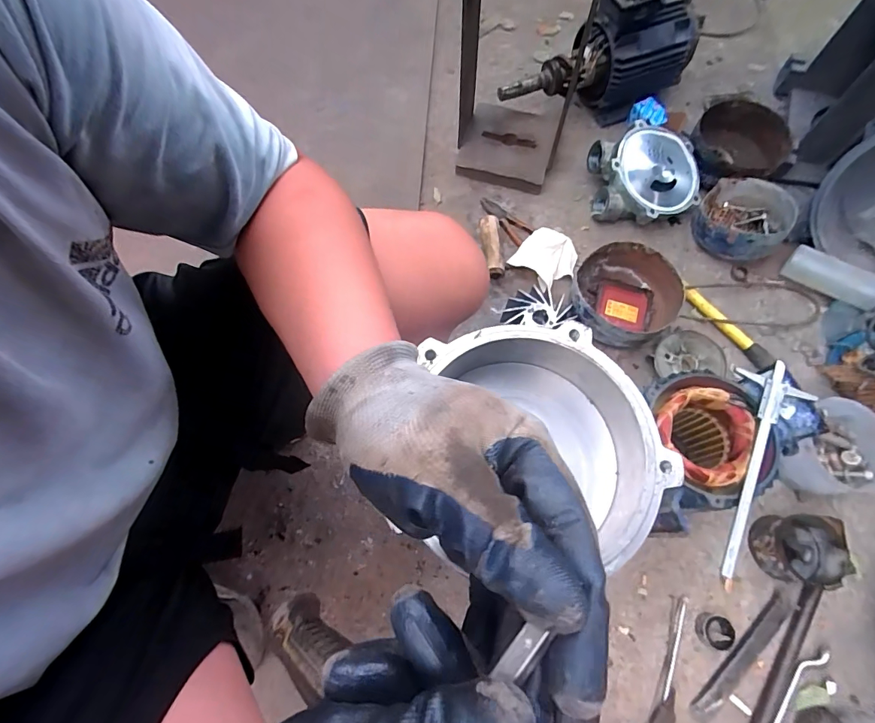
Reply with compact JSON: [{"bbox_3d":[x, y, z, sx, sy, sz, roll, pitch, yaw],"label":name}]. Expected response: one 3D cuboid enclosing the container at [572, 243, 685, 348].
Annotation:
[{"bbox_3d":[0.359,-0.120,0.842,0.187,0.107,0.190,-27,72,-10],"label":"container"}]

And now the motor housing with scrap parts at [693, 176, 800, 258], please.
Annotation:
[{"bbox_3d":[0.613,-0.289,0.867,0.173,0.082,0.160,0,69,0],"label":"motor housing with scrap parts"}]

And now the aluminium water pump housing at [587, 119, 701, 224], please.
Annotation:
[{"bbox_3d":[0.432,-0.382,0.893,0.221,0.099,0.188,-15,70,-6],"label":"aluminium water pump housing"}]

